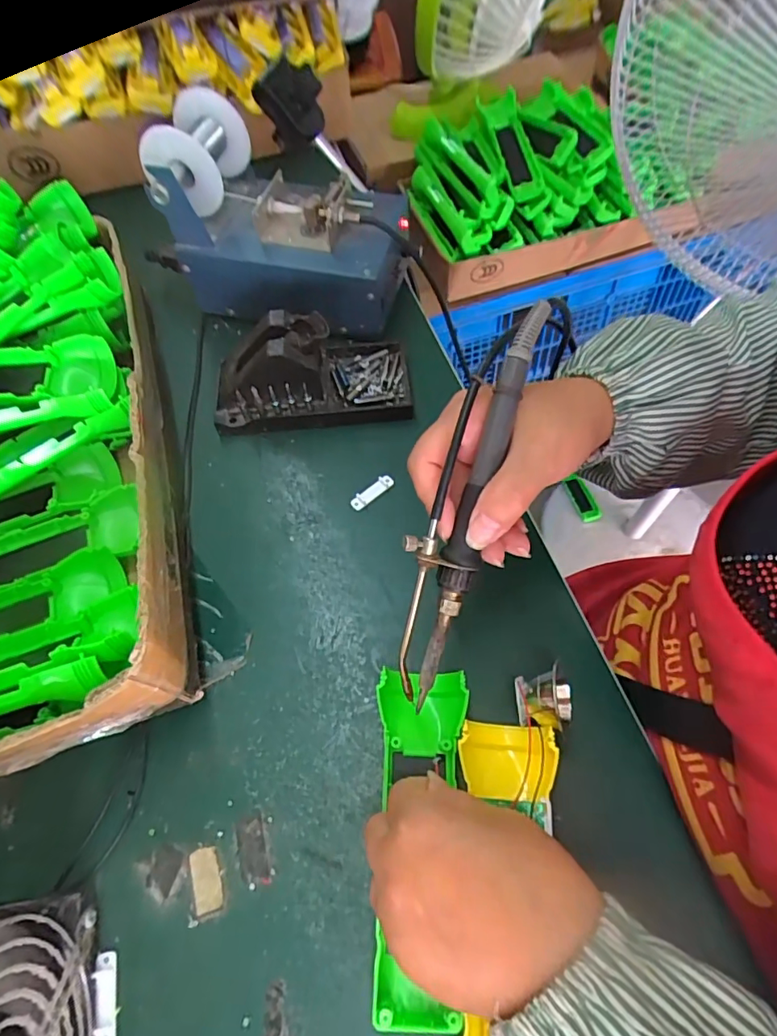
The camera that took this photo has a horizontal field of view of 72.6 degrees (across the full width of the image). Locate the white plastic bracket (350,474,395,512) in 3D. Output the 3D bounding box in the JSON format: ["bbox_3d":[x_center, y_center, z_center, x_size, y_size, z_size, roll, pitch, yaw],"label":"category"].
[{"bbox_3d":[-0.012,-0.020,0.399,0.038,0.005,0.010,-40,68,-18],"label":"white plastic bracket"}]

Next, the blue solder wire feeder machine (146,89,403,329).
[{"bbox_3d":[-0.092,-0.257,0.457,0.215,0.120,0.124,11,63,8],"label":"blue solder wire feeder machine"}]

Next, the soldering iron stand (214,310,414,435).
[{"bbox_3d":[-0.063,-0.124,0.420,0.153,0.067,0.077,-6,62,-2],"label":"soldering iron stand"}]

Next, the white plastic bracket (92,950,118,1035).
[{"bbox_3d":[-0.140,0.240,0.264,0.009,0.007,0.037,-13,62,-5],"label":"white plastic bracket"}]

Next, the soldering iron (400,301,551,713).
[{"bbox_3d":[0.035,-0.007,0.259,0.033,0.020,0.201,18,94,11],"label":"soldering iron"}]

